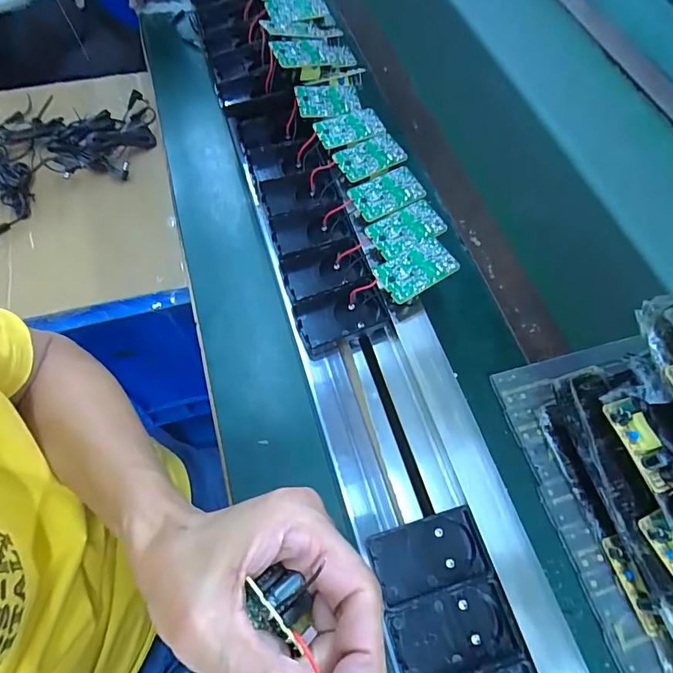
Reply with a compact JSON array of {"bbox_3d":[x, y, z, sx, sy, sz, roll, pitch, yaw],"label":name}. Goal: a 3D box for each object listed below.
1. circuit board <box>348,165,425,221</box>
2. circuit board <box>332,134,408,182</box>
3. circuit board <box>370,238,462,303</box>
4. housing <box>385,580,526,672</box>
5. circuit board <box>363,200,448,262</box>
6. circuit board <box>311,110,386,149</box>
[{"bbox_3d":[0.045,-0.127,0.383,0.063,0.004,0.037,-26,75,-10],"label":"circuit board"},{"bbox_3d":[0.031,-0.168,0.402,0.060,0.006,0.040,-26,67,-14],"label":"circuit board"},{"bbox_3d":[0.064,-0.054,0.349,0.061,0.005,0.037,-29,70,-12],"label":"circuit board"},{"bbox_3d":[0.071,0.182,0.259,0.070,0.014,0.045,-12,65,-9],"label":"housing"},{"bbox_3d":[0.060,-0.092,0.365,0.062,0.004,0.038,-26,67,-15],"label":"circuit board"},{"bbox_3d":[0.011,-0.201,0.416,0.063,0.011,0.037,-15,65,-10],"label":"circuit board"}]

